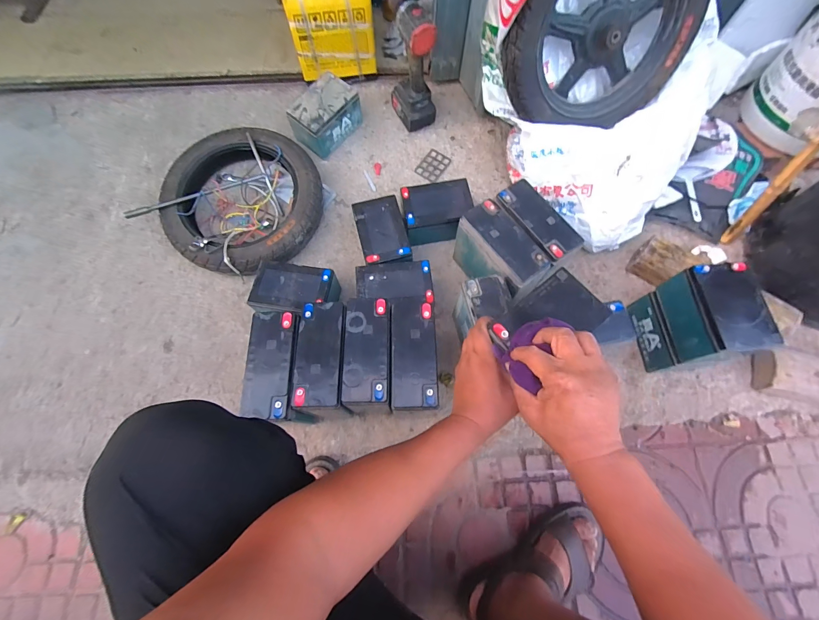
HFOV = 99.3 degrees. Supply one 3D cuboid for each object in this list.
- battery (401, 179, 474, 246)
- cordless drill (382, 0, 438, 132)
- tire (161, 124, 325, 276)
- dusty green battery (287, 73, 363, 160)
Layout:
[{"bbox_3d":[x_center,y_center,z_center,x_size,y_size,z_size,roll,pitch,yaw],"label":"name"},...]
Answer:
[{"bbox_3d":[0.061,-0.213,0.786,0.147,0.101,0.116,-7,69,-4],"label":"battery"},{"bbox_3d":[0.001,-0.564,0.796,0.072,0.241,0.147,-21,69,-9],"label":"cordless drill"},{"bbox_3d":[-0.377,-0.253,0.799,0.339,0.096,0.345,0,67,0],"label":"tire"},{"bbox_3d":[-0.202,-0.465,0.851,0.108,0.108,0.157,40,76,10],"label":"dusty green battery"}]

